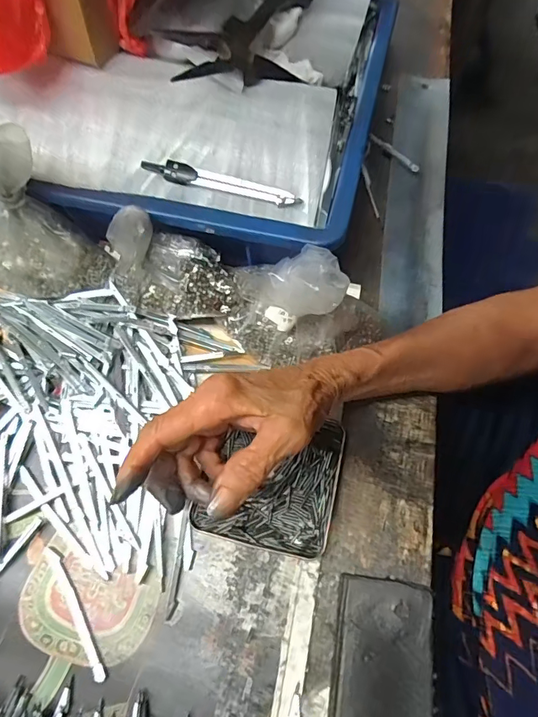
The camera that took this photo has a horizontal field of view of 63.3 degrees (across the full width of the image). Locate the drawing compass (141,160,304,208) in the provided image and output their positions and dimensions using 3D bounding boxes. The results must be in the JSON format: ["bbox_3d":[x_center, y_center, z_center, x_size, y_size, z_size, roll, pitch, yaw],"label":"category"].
[{"bbox_3d":[-0.035,-0.127,0.316,0.115,0.004,0.013,14,101,2],"label":"drawing compass"}]

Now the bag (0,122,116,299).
[{"bbox_3d":[-0.188,-0.092,0.317,0.101,0.109,0.056,-25,70,-8],"label":"bag"}]

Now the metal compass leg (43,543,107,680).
[{"bbox_3d":[-0.130,0.167,0.290,0.007,0.004,0.091,-31,71,-10],"label":"metal compass leg"}]

